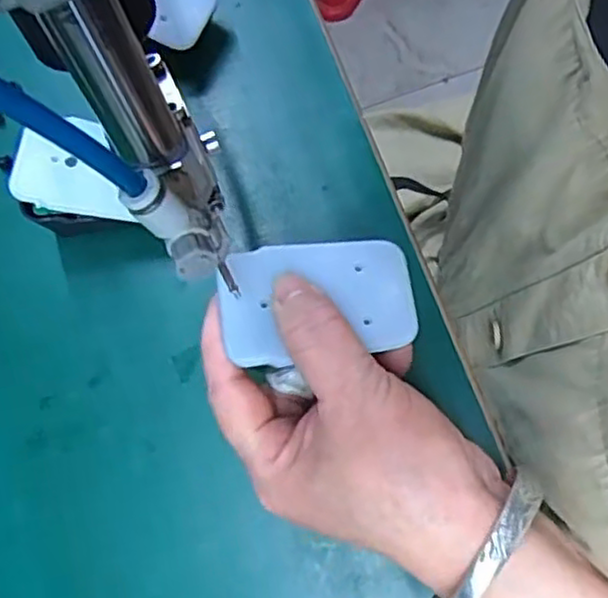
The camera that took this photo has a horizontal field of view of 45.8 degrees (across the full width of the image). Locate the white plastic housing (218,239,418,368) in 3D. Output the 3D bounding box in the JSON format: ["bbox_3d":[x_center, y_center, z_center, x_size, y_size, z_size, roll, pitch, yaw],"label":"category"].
[{"bbox_3d":[0.005,-0.001,0.261,0.068,0.005,0.044,-12,71,-3],"label":"white plastic housing"}]

